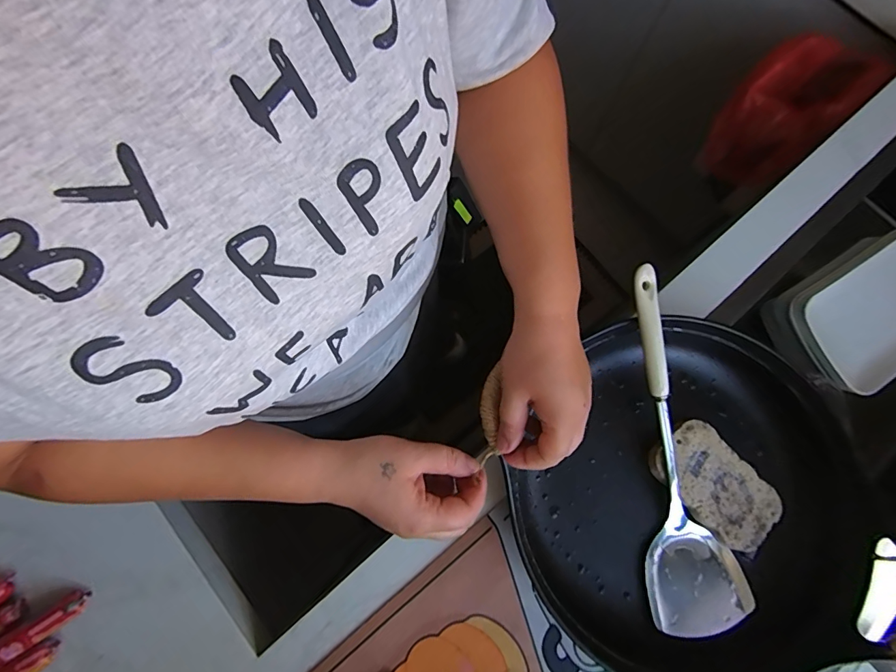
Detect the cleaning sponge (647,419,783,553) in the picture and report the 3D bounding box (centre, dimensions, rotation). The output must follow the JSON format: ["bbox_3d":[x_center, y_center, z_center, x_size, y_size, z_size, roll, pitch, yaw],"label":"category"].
[{"bbox_3d":[0.265,0.149,0.447,0.074,0.024,0.121,-39,79,-11],"label":"cleaning sponge"}]

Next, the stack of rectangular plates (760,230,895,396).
[{"bbox_3d":[0.579,-0.030,0.616,0.227,0.088,0.163,-31,79,-9],"label":"stack of rectangular plates"}]

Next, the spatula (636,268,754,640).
[{"bbox_3d":[0.210,0.108,0.424,0.092,0.030,0.340,-12,92,-5],"label":"spatula"}]

